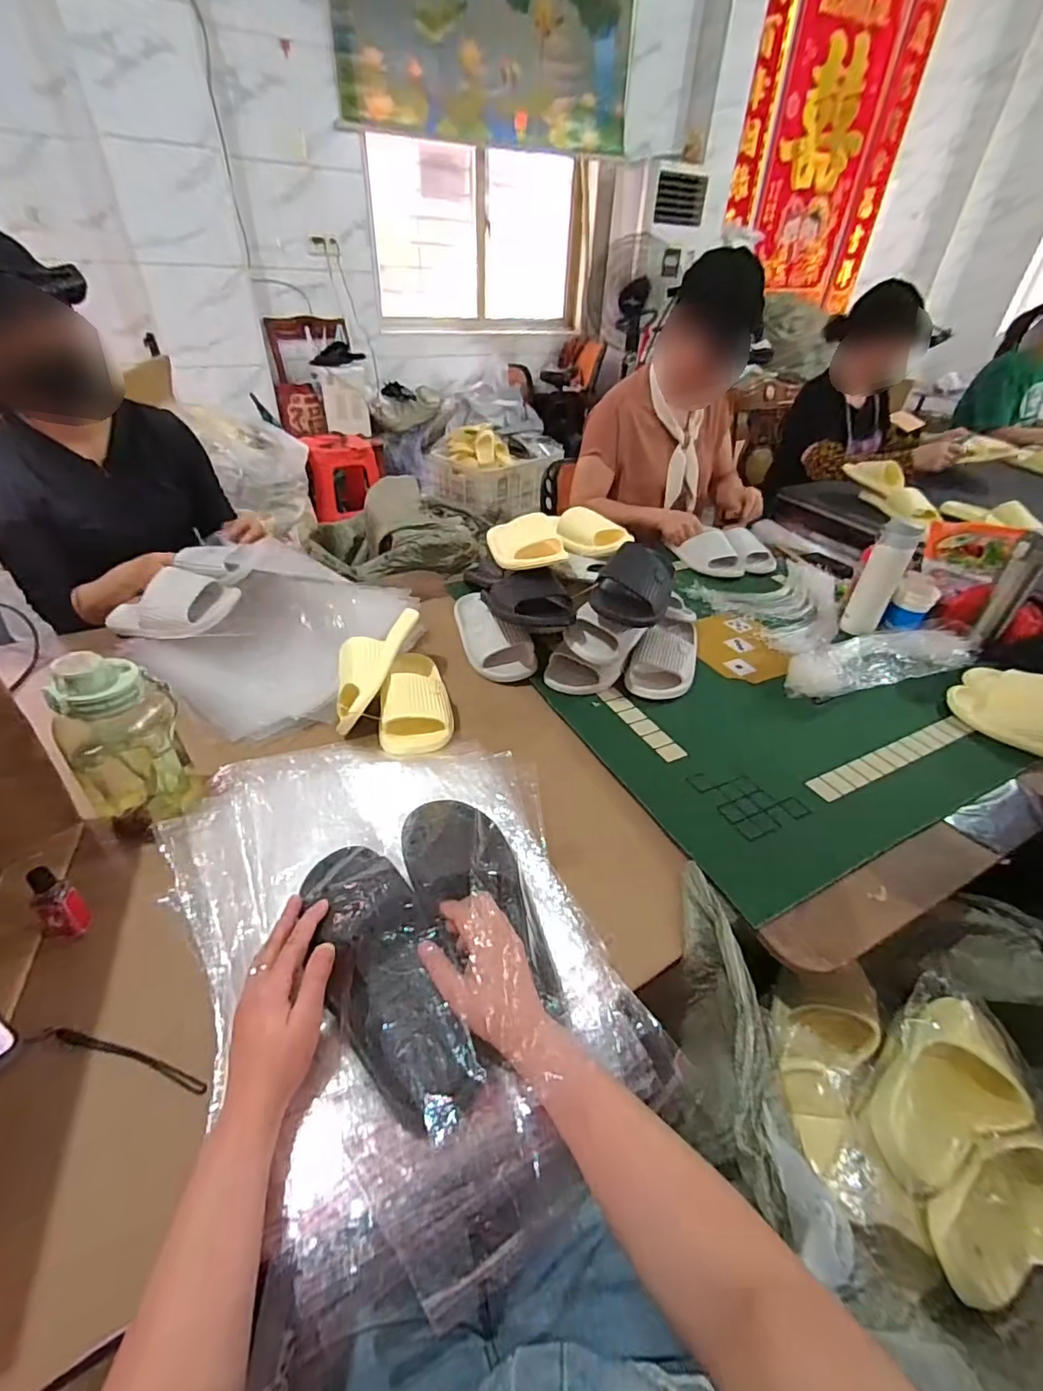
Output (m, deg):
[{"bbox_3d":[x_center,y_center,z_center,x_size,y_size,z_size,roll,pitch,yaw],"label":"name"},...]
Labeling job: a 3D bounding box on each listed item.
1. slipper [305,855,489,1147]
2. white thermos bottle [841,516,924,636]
[{"bbox_3d":[-0.129,0.228,0.483,0.086,0.062,0.261,-19,47,-26],"label":"slipper"},{"bbox_3d":[0.697,-0.230,1.056,0.070,0.205,0.082,28,44,28],"label":"white thermos bottle"}]

